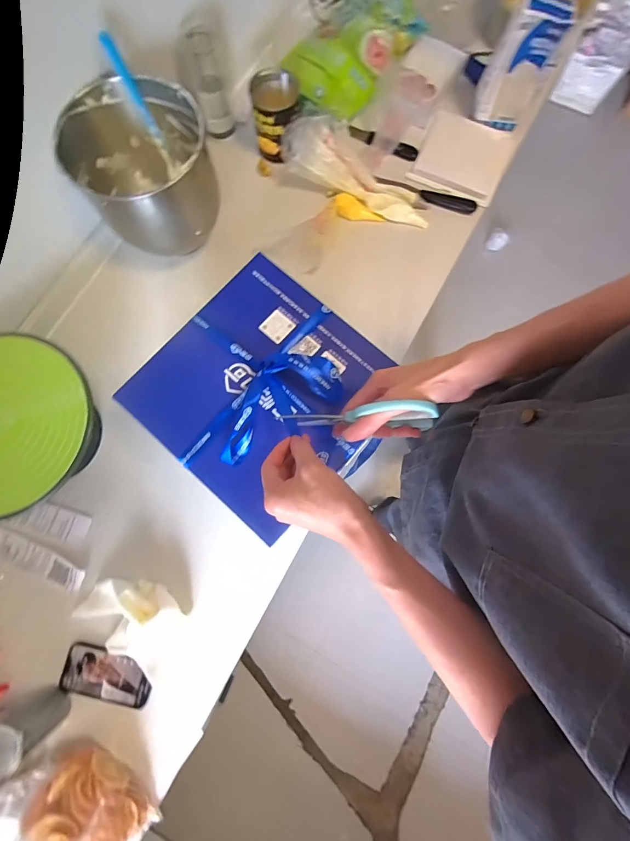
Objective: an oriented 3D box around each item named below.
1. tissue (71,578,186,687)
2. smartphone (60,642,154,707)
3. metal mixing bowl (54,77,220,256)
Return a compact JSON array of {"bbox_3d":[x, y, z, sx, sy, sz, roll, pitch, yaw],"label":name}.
[{"bbox_3d":[-0.307,0.326,0.572,0.174,0.061,0.118,29,81,5],"label":"tissue"},{"bbox_3d":[-0.343,0.420,0.580,0.146,0.011,0.074,10,79,2],"label":"smartphone"},{"bbox_3d":[-0.280,-0.425,0.616,0.214,0.160,0.220,0,79,0],"label":"metal mixing bowl"}]

